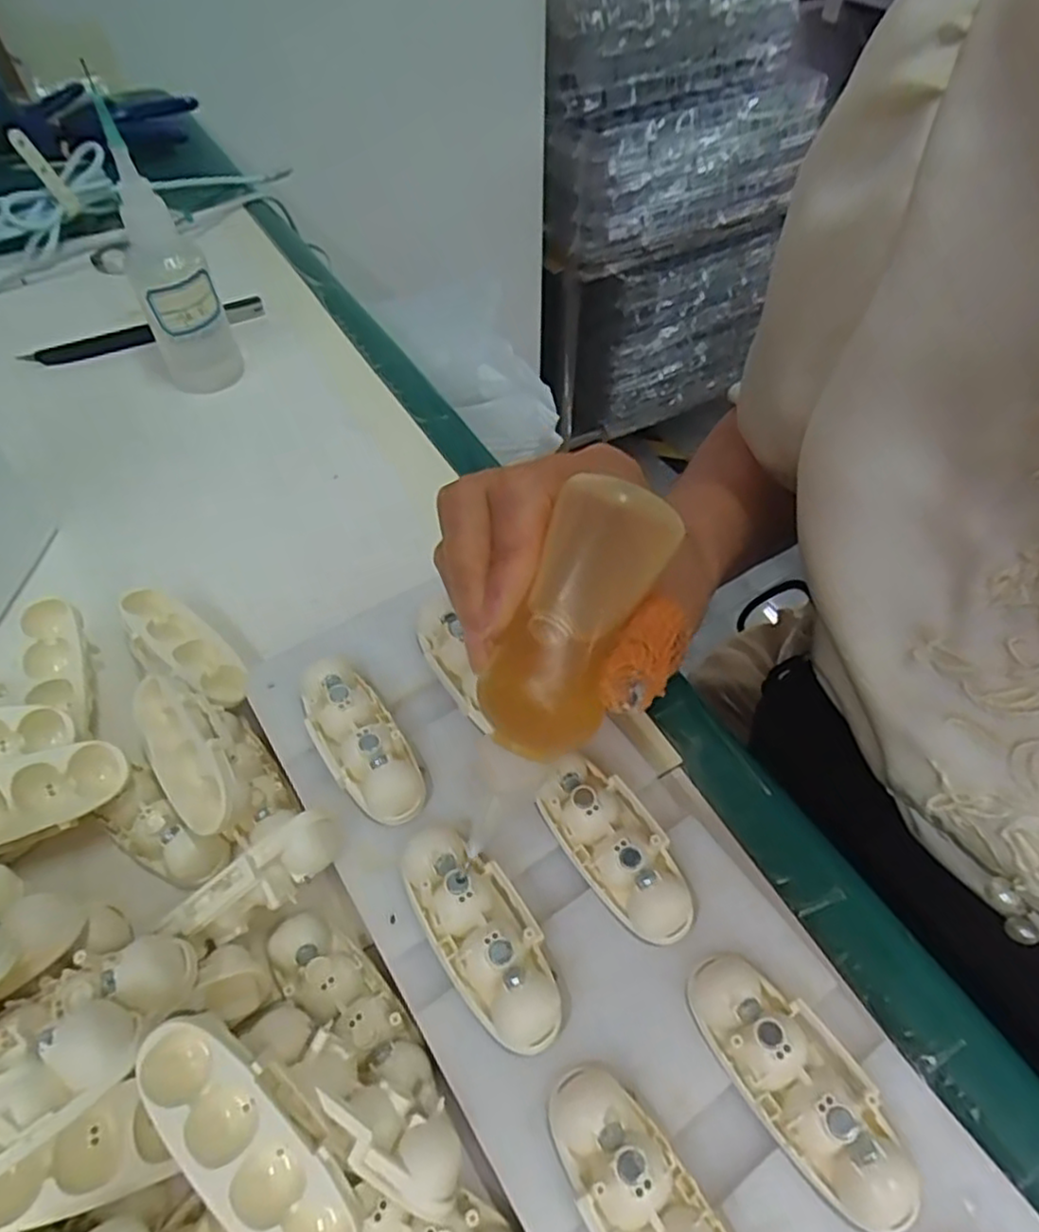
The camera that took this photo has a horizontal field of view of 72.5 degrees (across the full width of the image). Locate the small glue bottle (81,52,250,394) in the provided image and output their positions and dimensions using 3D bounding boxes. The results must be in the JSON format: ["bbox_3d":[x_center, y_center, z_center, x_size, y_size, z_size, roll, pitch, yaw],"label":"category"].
[{"bbox_3d":[-0.173,-0.171,0.343,0.037,0.130,0.032,-27,57,-20],"label":"small glue bottle"}]

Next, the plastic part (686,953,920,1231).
[{"bbox_3d":[0.068,0.112,0.174,0.026,0.016,0.060,-30,58,-22],"label":"plastic part"}]

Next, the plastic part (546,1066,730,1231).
[{"bbox_3d":[0.029,0.134,0.158,0.024,0.018,0.062,-30,58,-22],"label":"plastic part"}]

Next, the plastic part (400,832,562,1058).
[{"bbox_3d":[-0.010,0.086,0.193,0.026,0.013,0.061,-28,57,-21],"label":"plastic part"}]

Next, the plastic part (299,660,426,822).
[{"bbox_3d":[-0.052,0.040,0.231,0.025,0.017,0.060,-25,56,-19],"label":"plastic part"}]

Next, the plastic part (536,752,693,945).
[{"bbox_3d":[0.029,0.066,0.208,0.026,0.013,0.056,-33,59,-24],"label":"plastic part"}]

